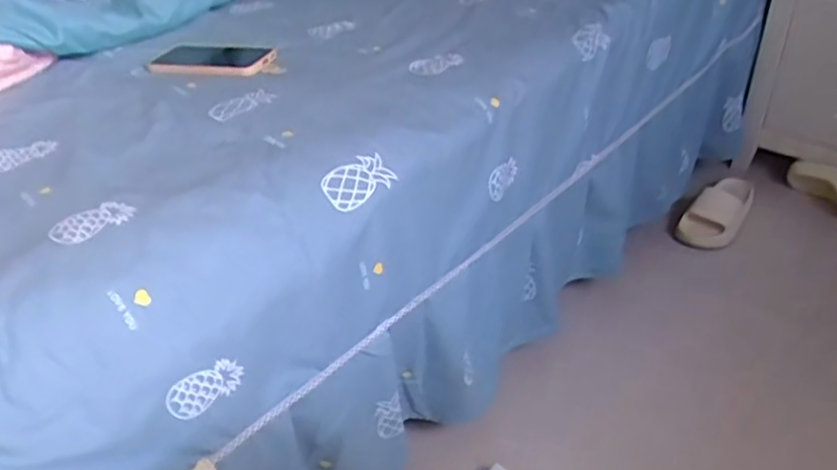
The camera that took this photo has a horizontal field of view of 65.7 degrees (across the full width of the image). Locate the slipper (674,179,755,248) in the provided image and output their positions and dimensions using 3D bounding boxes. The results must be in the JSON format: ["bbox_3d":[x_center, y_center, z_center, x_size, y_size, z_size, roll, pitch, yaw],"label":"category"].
[{"bbox_3d":[0.618,-0.049,1.325,0.216,0.077,0.083,-33,46,-31],"label":"slipper"}]

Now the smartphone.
[{"bbox_3d":[-0.286,-0.237,0.892,0.179,0.017,0.097,8,36,21],"label":"smartphone"}]

